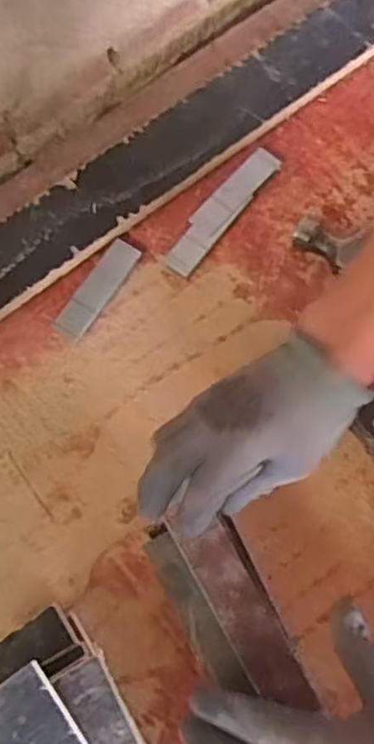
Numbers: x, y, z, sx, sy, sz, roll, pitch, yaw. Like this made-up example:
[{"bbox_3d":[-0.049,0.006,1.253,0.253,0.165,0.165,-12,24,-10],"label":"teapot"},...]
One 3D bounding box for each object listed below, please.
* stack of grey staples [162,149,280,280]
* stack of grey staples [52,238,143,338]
[{"bbox_3d":[0.033,-0.148,0.593,0.030,0.010,0.145,37,78,10],"label":"stack of grey staples"},{"bbox_3d":[-0.078,-0.074,0.578,0.029,0.004,0.098,32,77,9],"label":"stack of grey staples"}]

